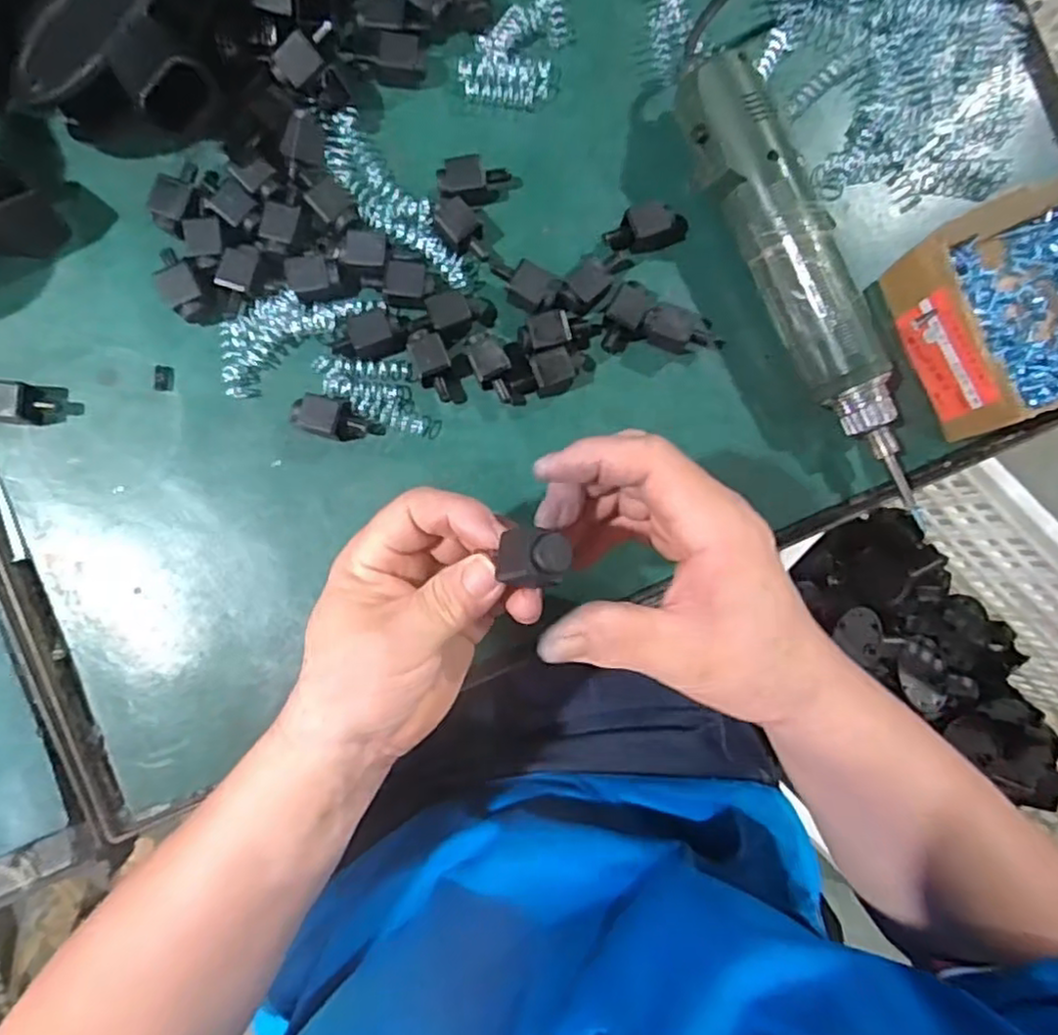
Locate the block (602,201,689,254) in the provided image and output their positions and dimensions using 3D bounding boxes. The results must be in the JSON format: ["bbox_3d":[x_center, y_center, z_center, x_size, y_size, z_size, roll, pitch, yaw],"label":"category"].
[{"bbox_3d":[0.064,-0.157,0.368,0.048,0.022,0.019,-11,88,-3],"label":"block"}]

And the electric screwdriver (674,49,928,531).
[{"bbox_3d":[0.142,-0.121,0.359,0.042,0.039,0.248,-24,89,-4],"label":"electric screwdriver"}]

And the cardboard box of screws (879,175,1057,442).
[{"bbox_3d":[0.276,-0.117,0.358,0.144,0.052,0.111,-21,88,-4],"label":"cardboard box of screws"}]

